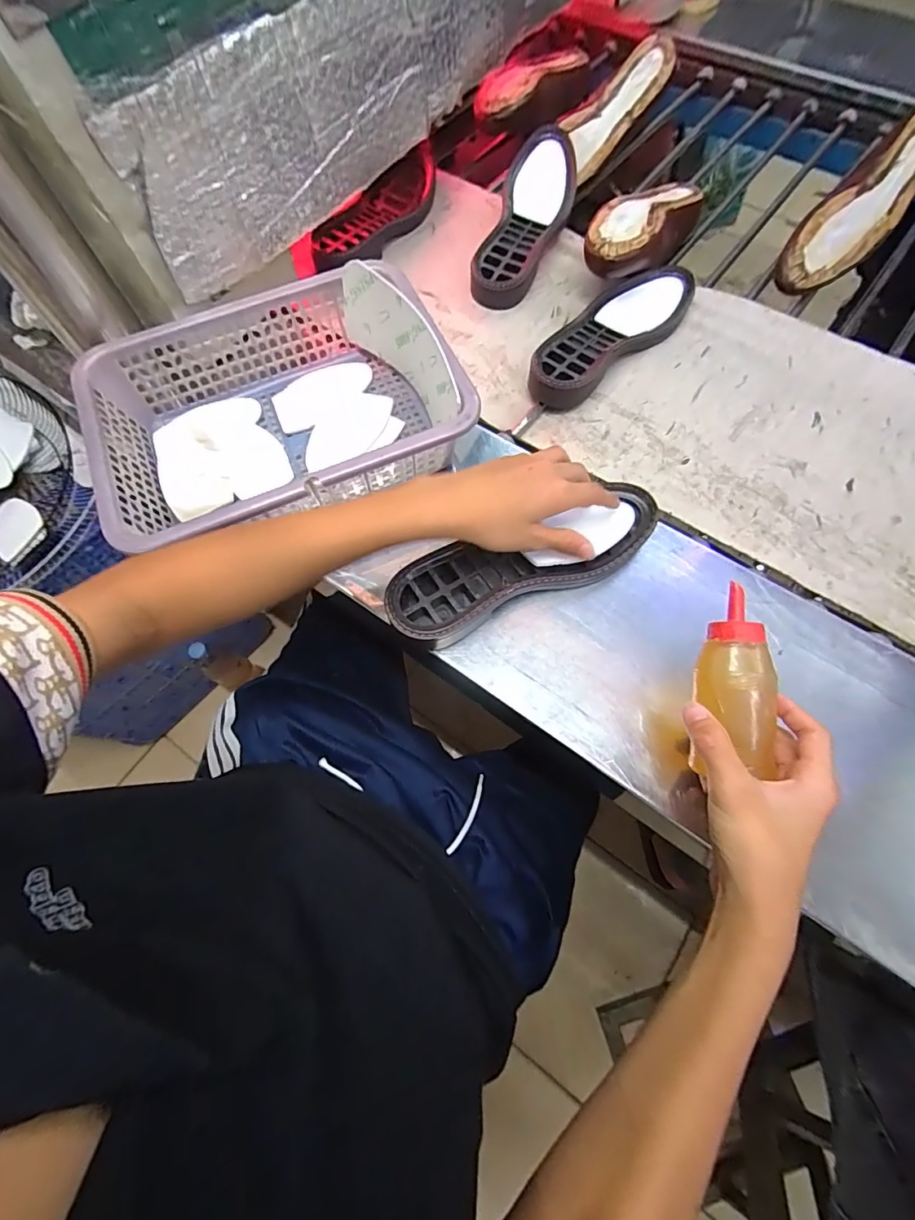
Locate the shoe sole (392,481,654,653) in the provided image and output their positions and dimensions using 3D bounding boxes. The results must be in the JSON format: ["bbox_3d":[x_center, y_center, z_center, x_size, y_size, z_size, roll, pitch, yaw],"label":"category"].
[{"bbox_3d":[0.061,-0.039,0.429,0.249,0.037,0.074,-20,71,-8],"label":"shoe sole"}]

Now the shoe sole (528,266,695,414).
[{"bbox_3d":[0.181,-0.328,0.575,0.247,0.039,0.084,-40,72,-12],"label":"shoe sole"}]

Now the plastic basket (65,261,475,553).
[{"bbox_3d":[-0.165,-0.188,0.465,0.309,0.090,0.237,-25,70,-7],"label":"plastic basket"}]

